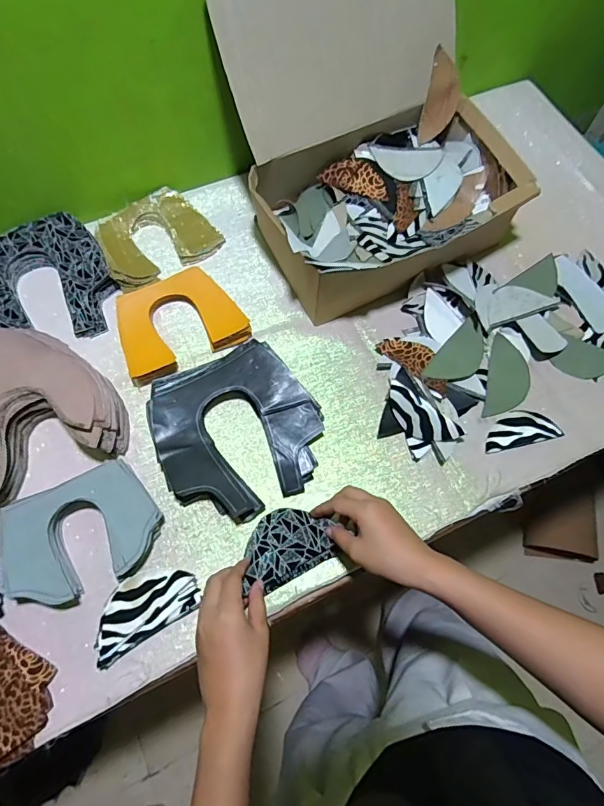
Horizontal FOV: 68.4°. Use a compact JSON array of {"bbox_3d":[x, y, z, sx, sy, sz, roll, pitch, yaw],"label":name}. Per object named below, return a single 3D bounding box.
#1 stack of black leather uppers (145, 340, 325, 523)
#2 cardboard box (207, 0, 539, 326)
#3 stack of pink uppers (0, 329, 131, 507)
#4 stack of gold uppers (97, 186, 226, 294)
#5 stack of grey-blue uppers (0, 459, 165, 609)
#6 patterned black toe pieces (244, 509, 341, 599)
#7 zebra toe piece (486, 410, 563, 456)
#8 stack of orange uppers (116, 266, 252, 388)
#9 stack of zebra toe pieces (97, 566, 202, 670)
[{"bbox_3d":[-0.075,0.033,0.531,0.187,0.040,0.186,-23,72,-9],"label":"stack of black leather uppers"},{"bbox_3d":[0.094,-0.341,0.559,0.332,0.254,0.315,-26,72,-10],"label":"cardboard box"},{"bbox_3d":[-0.317,0.004,0.519,0.178,0.055,0.177,-26,72,-10],"label":"stack of pink uppers"},{"bbox_3d":[-0.212,-0.243,0.640,0.159,0.025,0.129,-32,73,-12],"label":"stack of gold uppers"},{"bbox_3d":[-0.236,0.140,0.479,0.159,0.038,0.121,-25,72,-10],"label":"stack of grey-blue uppers"},{"bbox_3d":[-0.020,0.153,0.479,0.100,0.025,0.070,-26,72,-10],"label":"patterned black toe pieces"},{"bbox_3d":[0.273,0.032,0.558,0.097,0.005,0.046,-13,63,-3],"label":"zebra toe piece"},{"bbox_3d":[-0.167,-0.106,0.589,0.161,0.029,0.133,-30,73,-12],"label":"stack of orange uppers"},{"bbox_3d":[-0.164,0.211,0.465,0.108,0.028,0.061,-30,73,-12],"label":"stack of zebra toe pieces"}]

